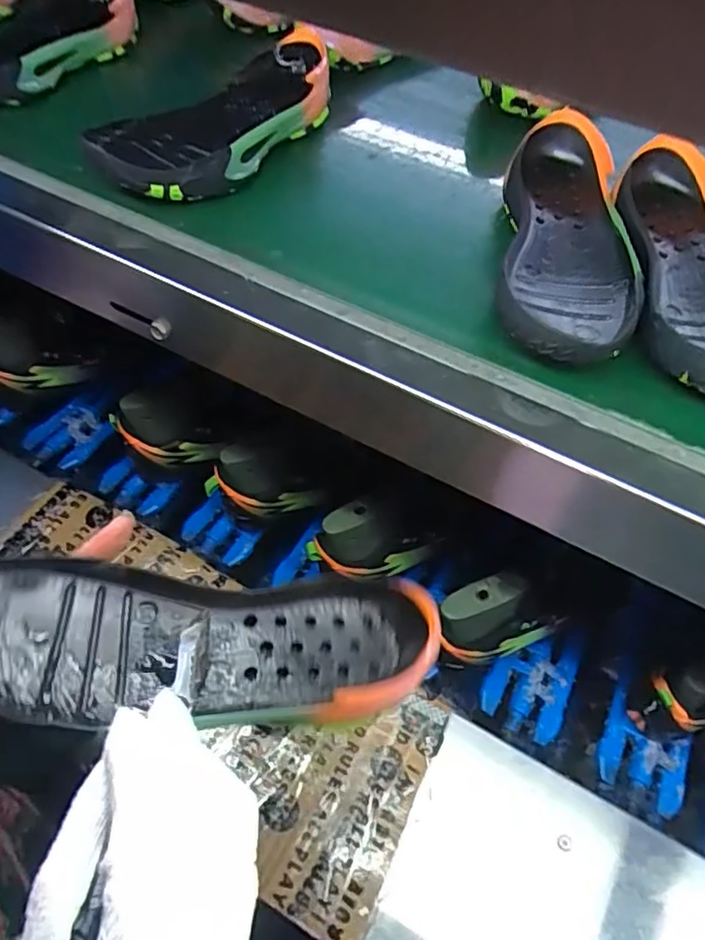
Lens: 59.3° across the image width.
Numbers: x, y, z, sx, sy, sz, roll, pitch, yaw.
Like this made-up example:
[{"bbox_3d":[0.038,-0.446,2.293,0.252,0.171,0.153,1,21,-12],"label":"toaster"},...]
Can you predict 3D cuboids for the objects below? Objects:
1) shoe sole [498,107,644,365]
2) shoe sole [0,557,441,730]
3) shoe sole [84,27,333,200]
[{"bbox_3d":[0.169,-0.182,0.482,0.098,0.057,0.268,10,56,5],"label":"shoe sole"},{"bbox_3d":[-0.087,0.099,0.355,0.265,0.040,0.088,5,55,-10],"label":"shoe sole"},{"bbox_3d":[-0.114,-0.331,0.575,0.117,0.042,0.266,33,61,19],"label":"shoe sole"}]

